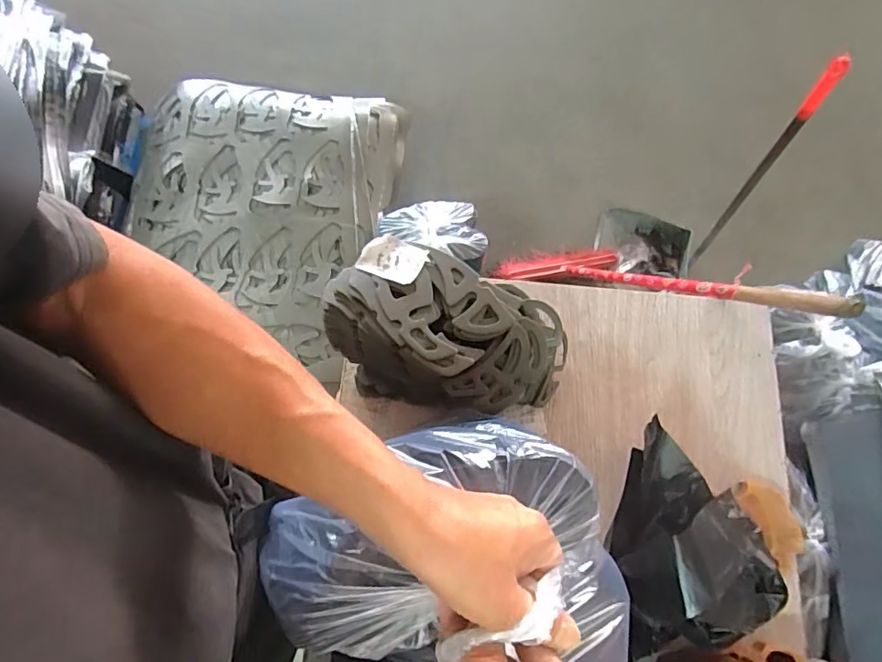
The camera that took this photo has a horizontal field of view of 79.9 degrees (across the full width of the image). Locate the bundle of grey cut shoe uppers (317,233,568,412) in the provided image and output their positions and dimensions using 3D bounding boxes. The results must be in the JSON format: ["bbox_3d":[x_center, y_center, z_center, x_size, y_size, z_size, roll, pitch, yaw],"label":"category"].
[{"bbox_3d":[-0.001,0.011,0.608,0.271,0.143,0.148,21,73,5],"label":"bundle of grey cut shoe uppers"}]

